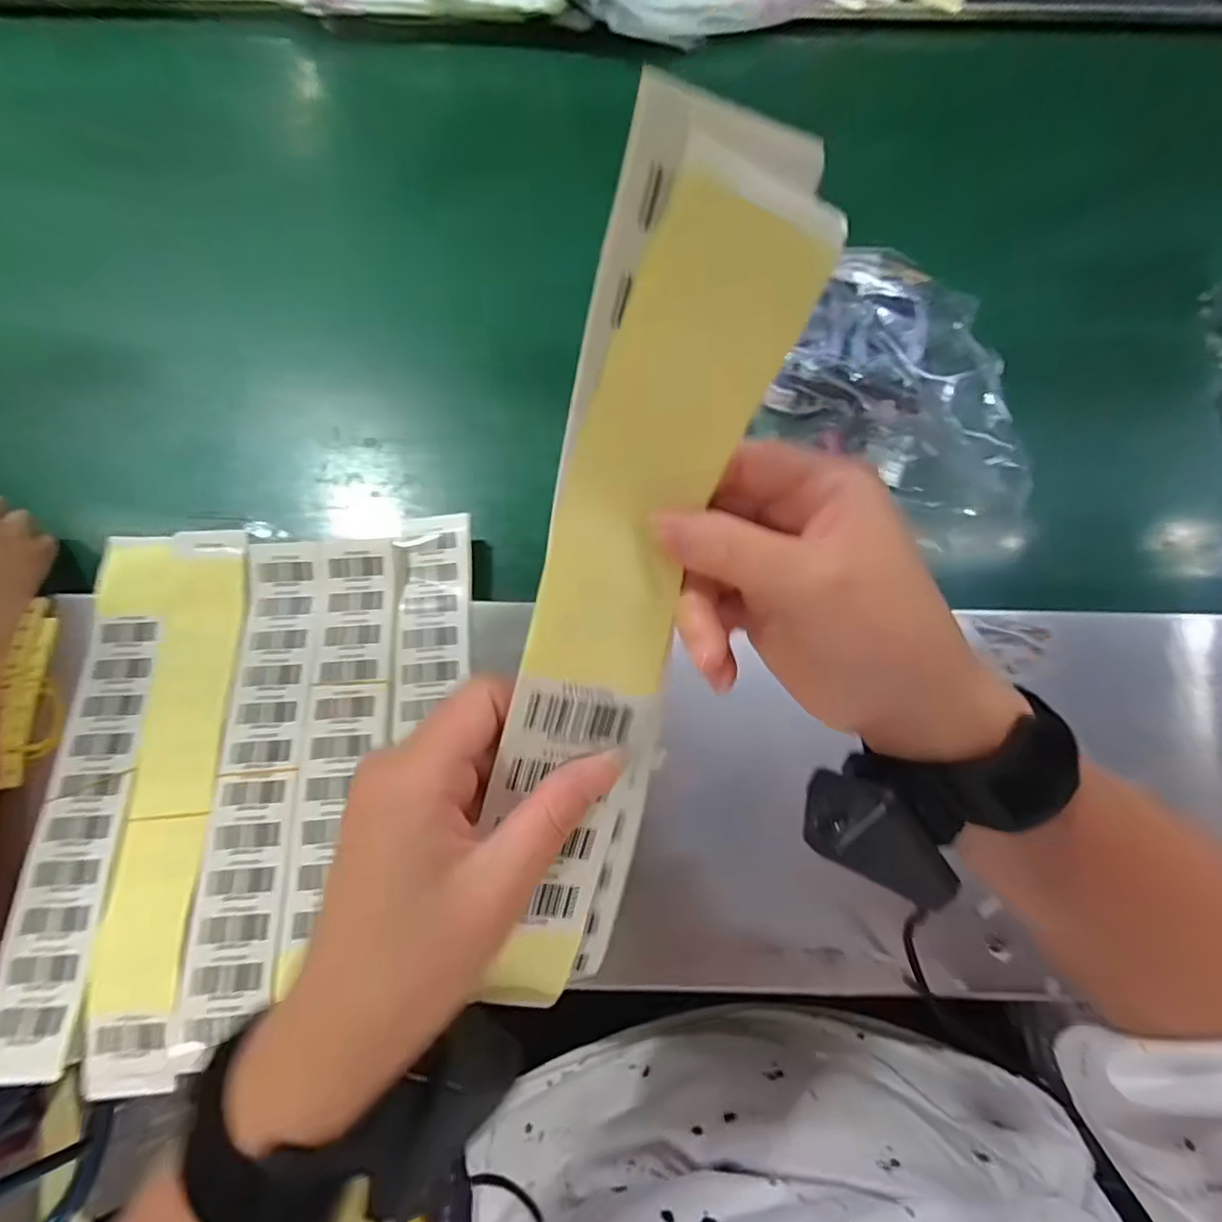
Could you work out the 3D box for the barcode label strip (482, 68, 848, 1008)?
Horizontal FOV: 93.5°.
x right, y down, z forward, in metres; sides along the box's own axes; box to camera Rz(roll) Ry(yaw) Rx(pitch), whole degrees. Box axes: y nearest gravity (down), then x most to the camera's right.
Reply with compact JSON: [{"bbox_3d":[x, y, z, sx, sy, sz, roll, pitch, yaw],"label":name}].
[{"bbox_3d":[0.005,0.011,0.199,0.063,0.032,0.297,13,106,4],"label":"barcode label strip"}]

